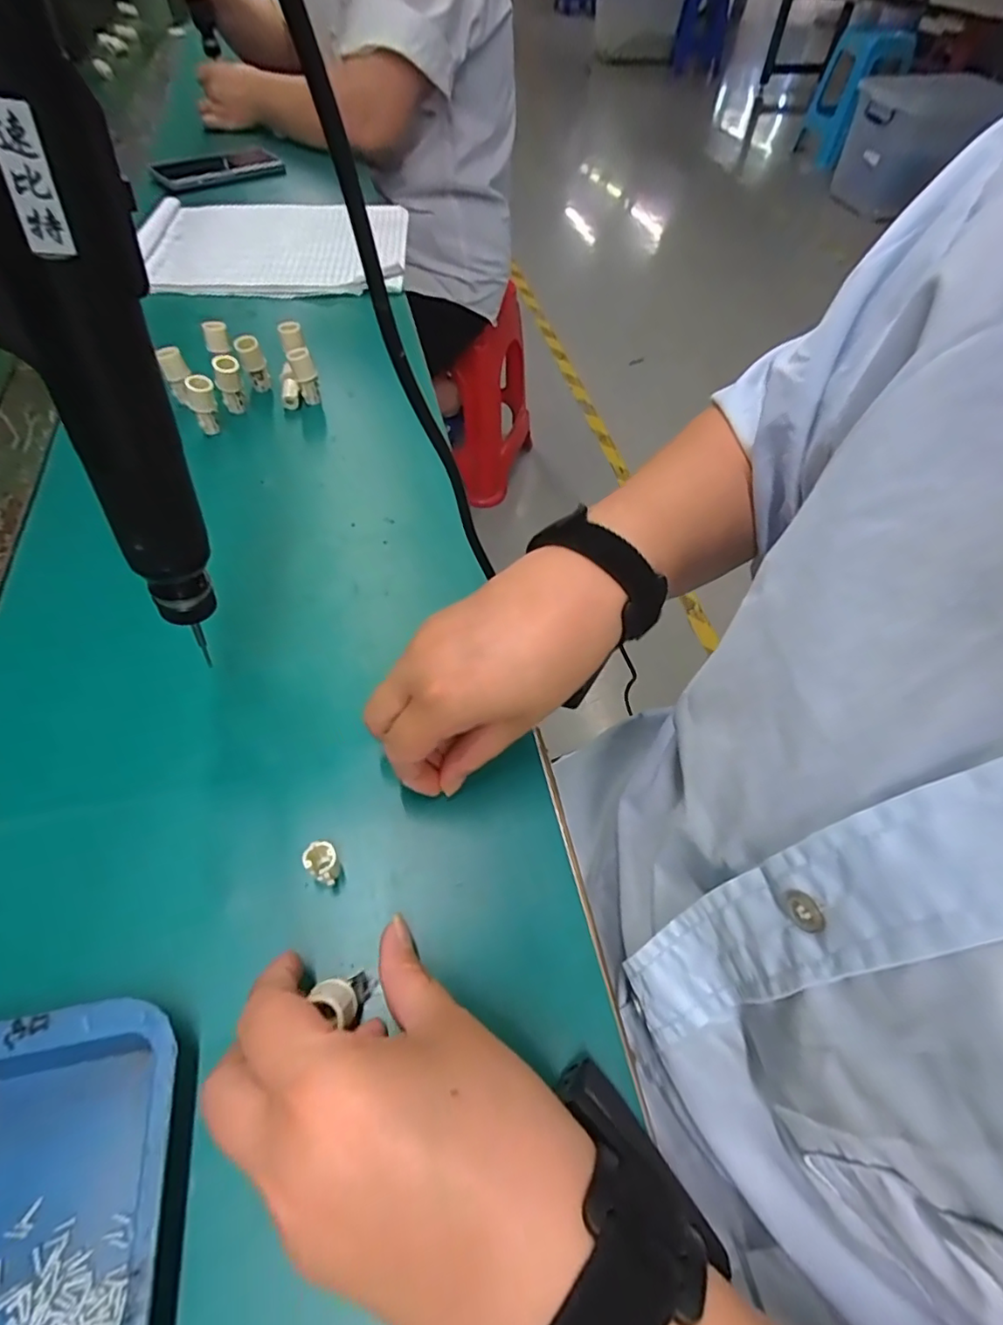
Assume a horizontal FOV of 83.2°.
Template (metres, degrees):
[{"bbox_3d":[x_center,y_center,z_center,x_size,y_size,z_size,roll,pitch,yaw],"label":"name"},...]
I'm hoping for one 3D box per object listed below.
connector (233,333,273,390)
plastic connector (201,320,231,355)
[{"bbox_3d":[-0.208,-0.250,0.475,0.020,0.045,0.019,-18,57,-12],"label":"connector"},{"bbox_3d":[-0.241,-0.275,0.478,0.019,0.025,0.017,-22,58,-15],"label":"plastic connector"}]

